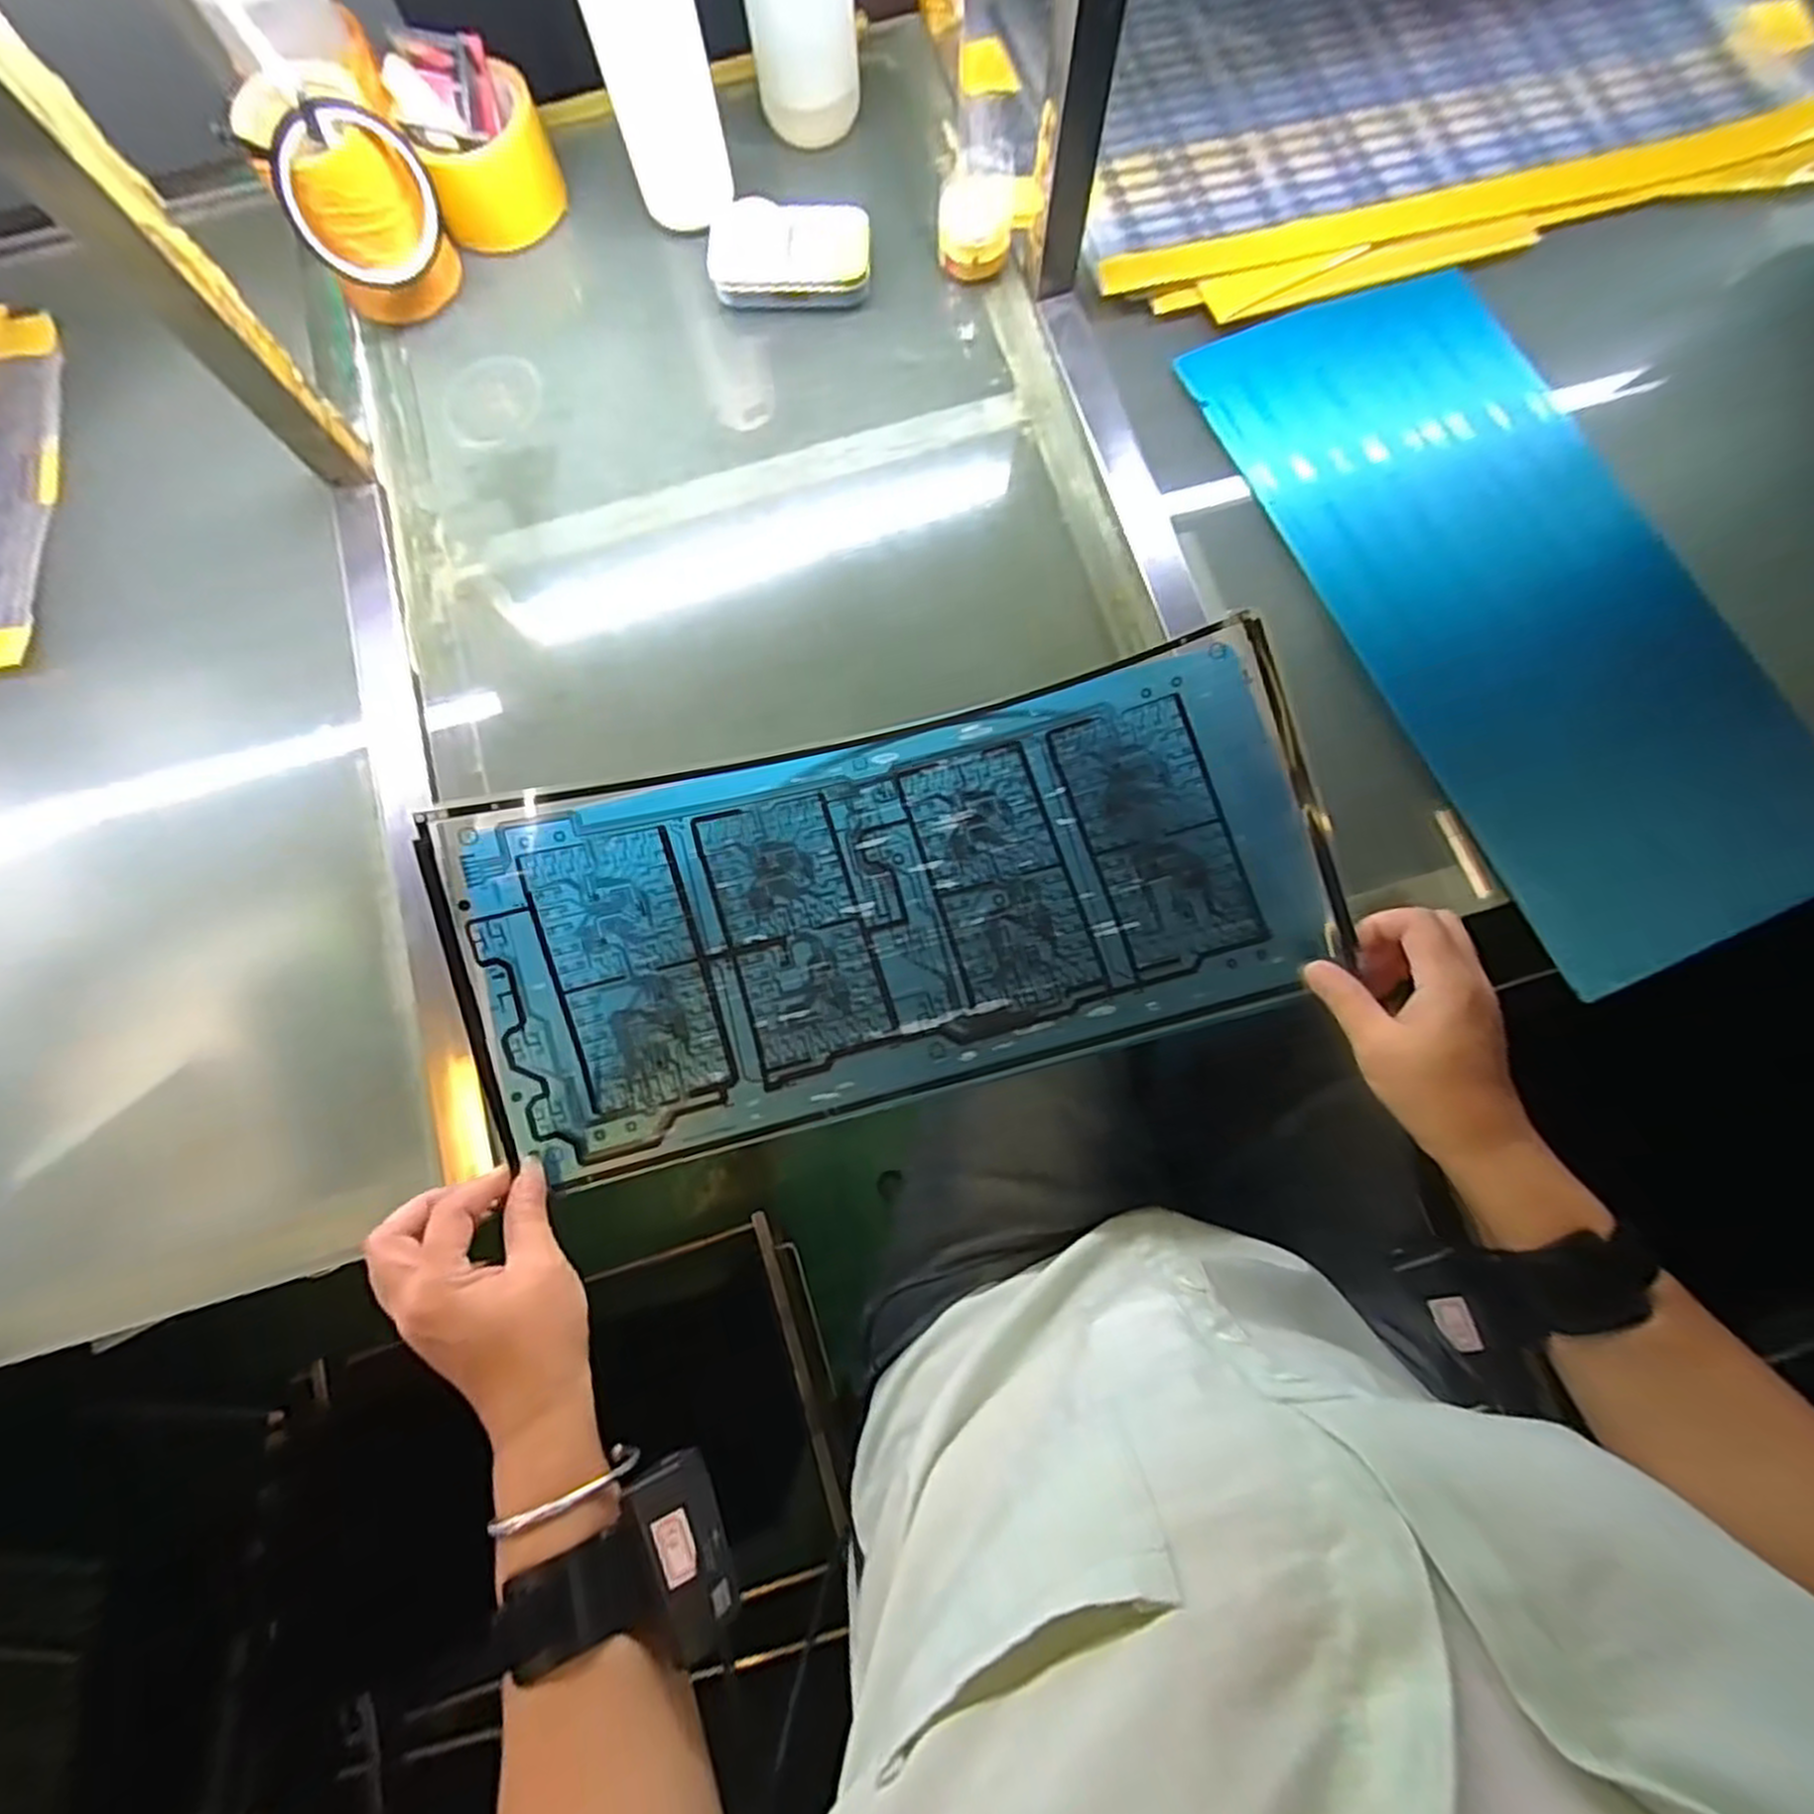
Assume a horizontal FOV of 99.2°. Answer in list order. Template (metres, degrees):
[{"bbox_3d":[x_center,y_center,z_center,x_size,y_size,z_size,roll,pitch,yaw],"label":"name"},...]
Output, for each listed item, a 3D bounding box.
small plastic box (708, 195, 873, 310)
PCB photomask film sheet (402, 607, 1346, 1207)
[{"bbox_3d":[-0.081,-0.461,0.544,0.110,0.030,0.057,-3,78,1],"label":"small plastic box"},{"bbox_3d":[-0.001,-0.004,0.433,0.470,0.067,0.215,-14,78,-4],"label":"PCB photomask film sheet"}]

